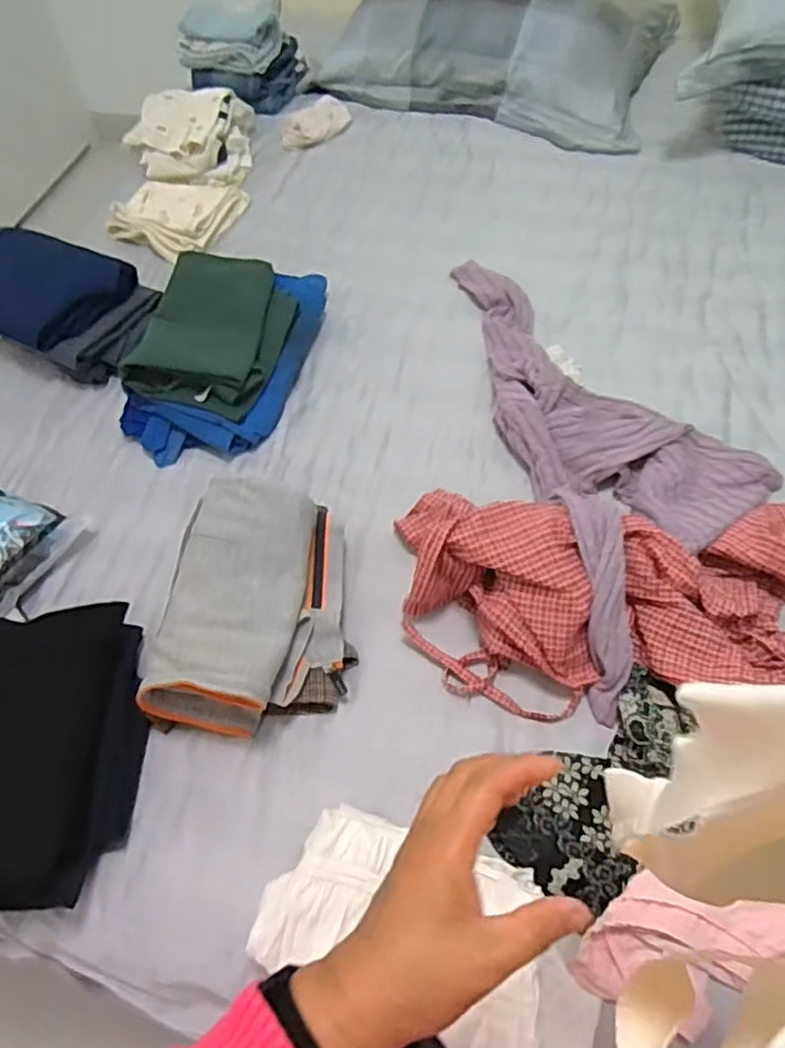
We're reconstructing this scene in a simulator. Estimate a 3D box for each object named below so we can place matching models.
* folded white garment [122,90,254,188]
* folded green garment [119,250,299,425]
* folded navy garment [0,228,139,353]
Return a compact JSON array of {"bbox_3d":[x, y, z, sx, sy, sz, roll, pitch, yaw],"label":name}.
[{"bbox_3d":[-0.397,-0.759,1.375,0.247,0.117,0.187,-12,57,-4],"label":"folded white garment"},{"bbox_3d":[-0.265,-0.293,1.049,0.207,0.046,0.278,12,59,11],"label":"folded green garment"},{"bbox_3d":[-0.573,-0.374,1.093,0.291,0.072,0.172,19,61,14],"label":"folded navy garment"}]

